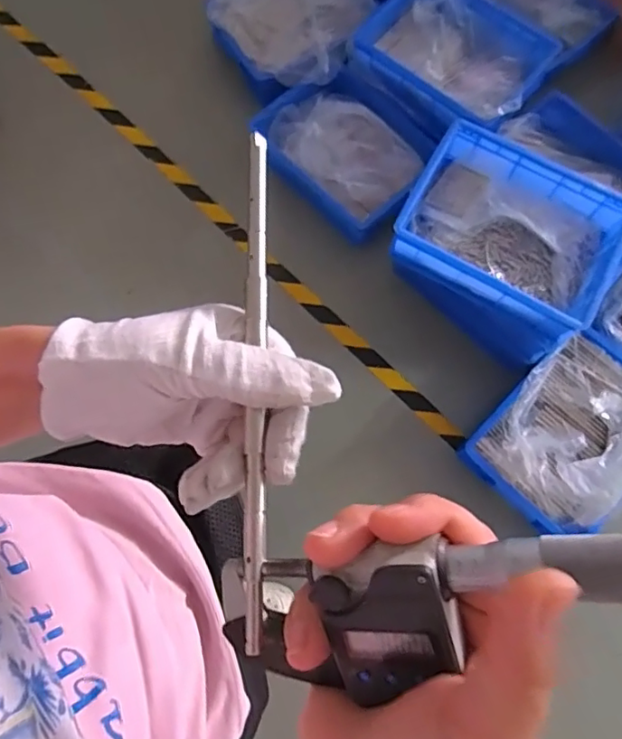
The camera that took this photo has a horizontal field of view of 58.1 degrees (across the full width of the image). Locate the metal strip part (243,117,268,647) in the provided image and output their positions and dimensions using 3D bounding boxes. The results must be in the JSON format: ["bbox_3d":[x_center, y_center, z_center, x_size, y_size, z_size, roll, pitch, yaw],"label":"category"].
[{"bbox_3d":[-0.022,-0.004,0.226,0.008,0.006,0.214,-2,73,1],"label":"metal strip part"}]

